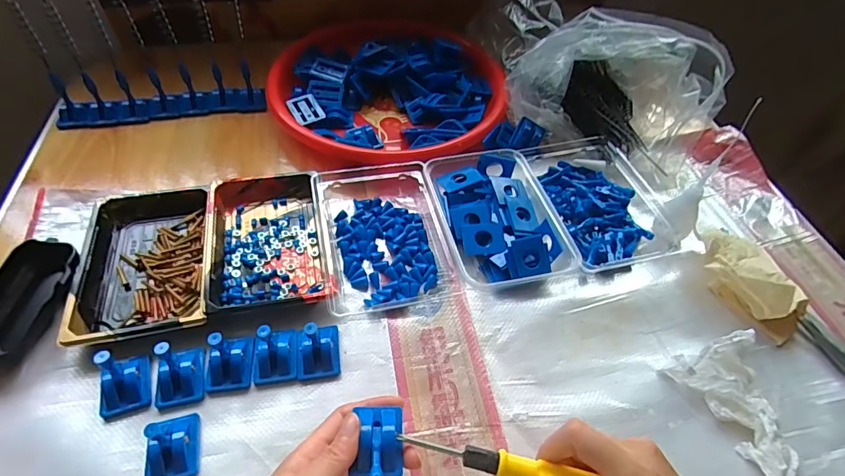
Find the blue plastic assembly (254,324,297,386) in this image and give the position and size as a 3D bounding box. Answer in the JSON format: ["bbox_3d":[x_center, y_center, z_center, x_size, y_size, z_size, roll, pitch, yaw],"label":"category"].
[{"bbox_3d":[-0.117,0.088,0.354,0.033,0.043,0.036,-3,52,-7],"label":"blue plastic assembly"}]

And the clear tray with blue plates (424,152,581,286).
[{"bbox_3d":[0.071,-0.025,0.456,0.112,0.033,0.159,-8,53,-11],"label":"clear tray with blue plates"}]

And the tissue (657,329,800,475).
[{"bbox_3d":[0.247,0.125,0.341,0.056,0.043,0.102,-22,56,-20],"label":"tissue"}]

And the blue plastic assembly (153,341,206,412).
[{"bbox_3d":[-0.186,0.099,0.337,0.036,0.042,0.040,-9,53,-11],"label":"blue plastic assembly"}]

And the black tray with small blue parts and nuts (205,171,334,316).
[{"bbox_3d":[-0.148,-0.002,0.432,0.102,0.023,0.163,-9,53,-11],"label":"black tray with small blue parts and nuts"}]

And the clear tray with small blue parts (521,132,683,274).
[{"bbox_3d":[0.188,-0.050,0.485,0.113,0.031,0.183,-8,53,-11],"label":"clear tray with small blue parts"}]

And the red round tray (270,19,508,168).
[{"bbox_3d":[-0.048,-0.195,0.582,0.290,0.050,0.290,2,52,-3],"label":"red round tray"}]

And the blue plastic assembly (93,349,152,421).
[{"bbox_3d":[-0.224,0.104,0.330,0.032,0.043,0.037,-8,53,-11],"label":"blue plastic assembly"}]

